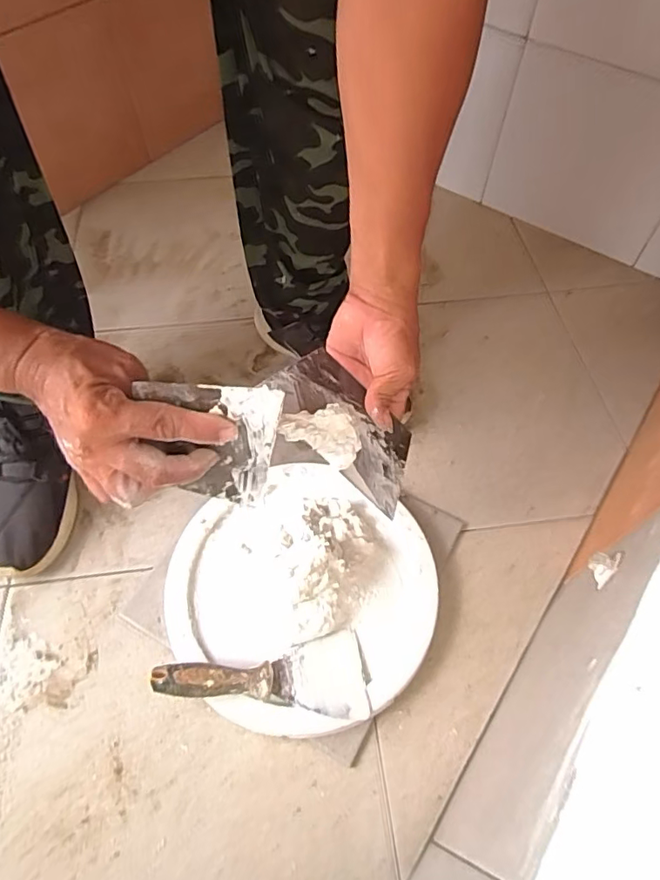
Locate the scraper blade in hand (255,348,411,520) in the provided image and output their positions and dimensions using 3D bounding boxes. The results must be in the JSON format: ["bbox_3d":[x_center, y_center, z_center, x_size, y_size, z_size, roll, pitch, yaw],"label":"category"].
[{"bbox_3d":[0.016,-0.014,0.448,0.143,0.005,0.086,44,48,-7],"label":"scraper blade in hand"}]

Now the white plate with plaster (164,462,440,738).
[{"bbox_3d":[-0.030,0.156,0.585,0.285,0.080,0.277,0,58,0],"label":"white plate with plaster"}]

